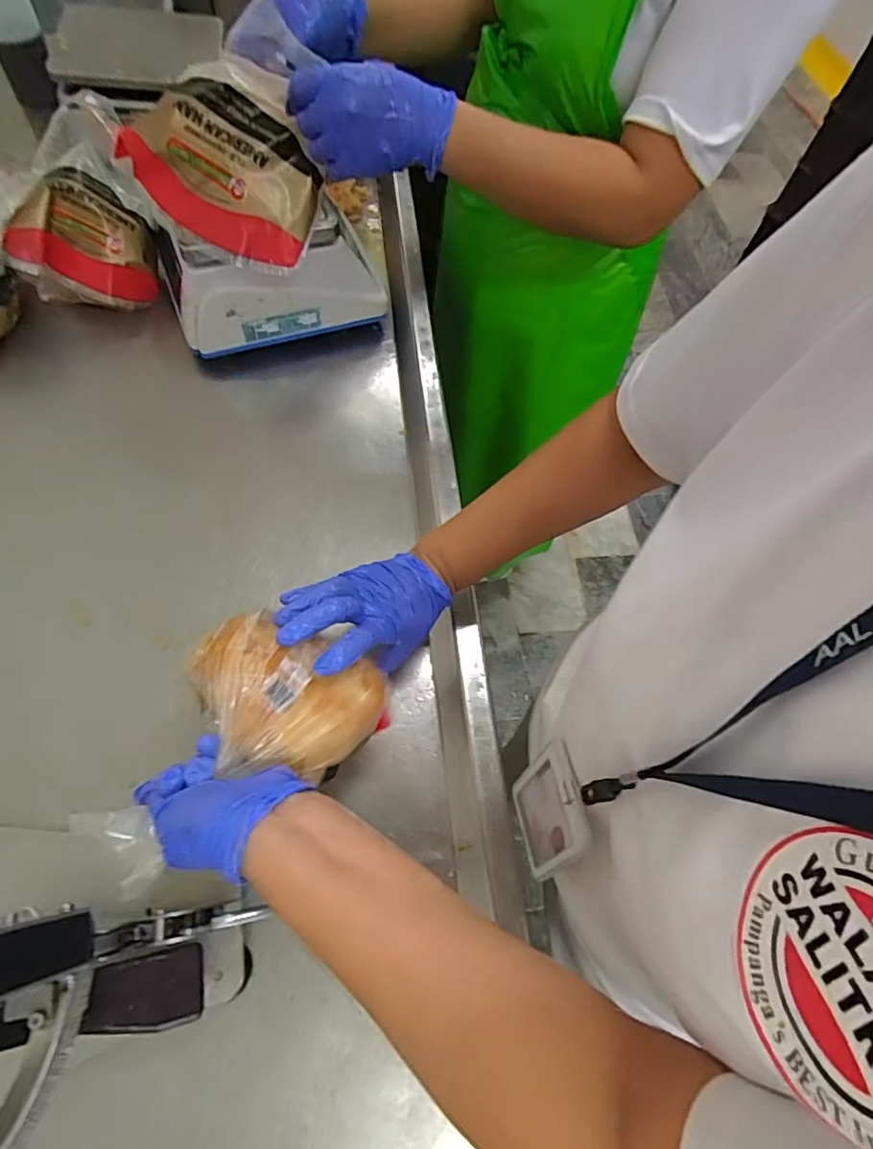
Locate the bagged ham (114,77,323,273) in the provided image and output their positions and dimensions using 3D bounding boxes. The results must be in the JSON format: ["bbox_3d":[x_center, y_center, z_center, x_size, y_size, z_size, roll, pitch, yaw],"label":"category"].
[{"bbox_3d":[-0.223,-0.415,0.574,0.179,0.113,0.111,30,65,11],"label":"bagged ham"}]

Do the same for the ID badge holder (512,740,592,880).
[{"bbox_3d":[0.073,0.157,0.366,0.007,0.114,0.065,-3,53,-12],"label":"ID badge holder"}]

